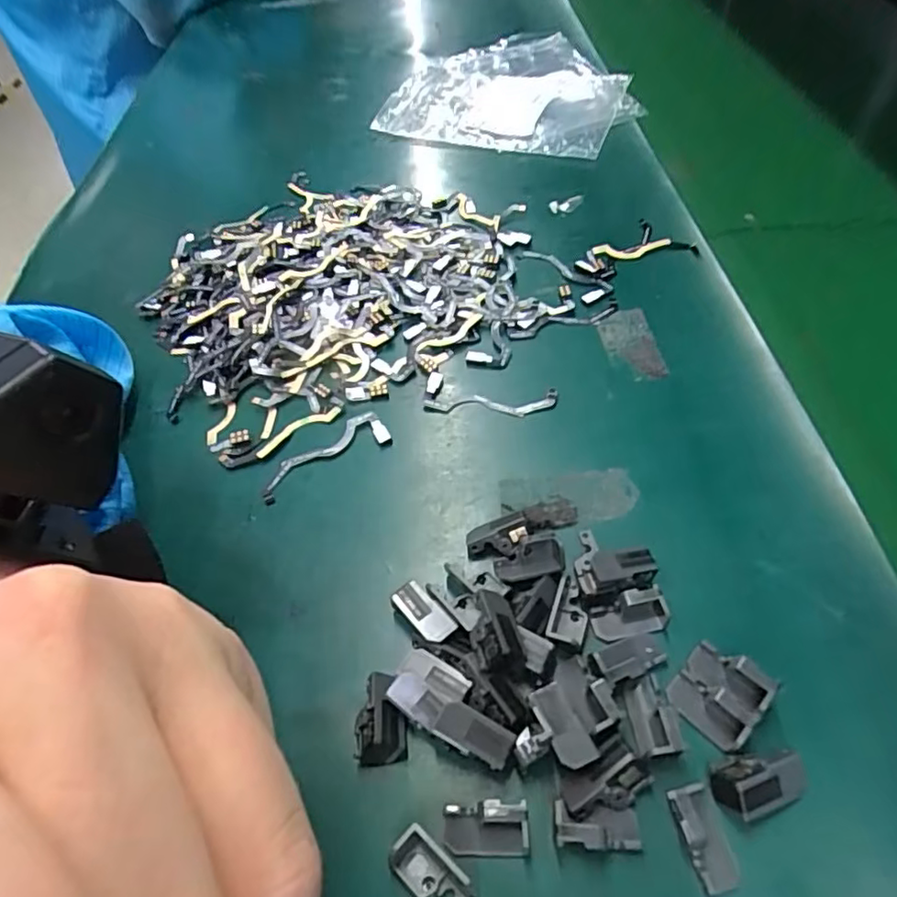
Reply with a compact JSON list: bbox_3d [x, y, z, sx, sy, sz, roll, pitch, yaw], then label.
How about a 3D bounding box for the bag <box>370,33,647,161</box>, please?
[{"bbox_3d":[0.050,-0.253,0.414,0.156,0.010,0.159,15,55,16],"label":"bag"}]

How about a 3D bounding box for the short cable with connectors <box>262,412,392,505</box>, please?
[{"bbox_3d":[-0.048,0.003,0.228,0.052,0.004,0.018,-30,56,-17],"label":"short cable with connectors"}]

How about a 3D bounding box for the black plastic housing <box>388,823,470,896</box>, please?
[{"bbox_3d":[-0.004,0.103,0.143,0.022,0.007,0.012,34,62,27],"label":"black plastic housing"}]

